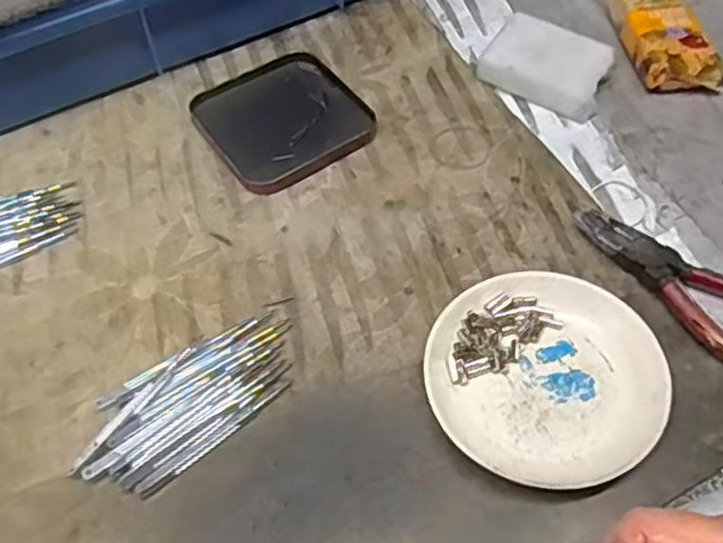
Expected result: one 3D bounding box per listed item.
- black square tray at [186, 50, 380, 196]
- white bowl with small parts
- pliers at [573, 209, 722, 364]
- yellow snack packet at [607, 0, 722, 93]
[{"bbox_3d":[-0.056,-0.108,0.508,0.103,0.011,0.105,-32,61,-18],"label":"black square tray"},{"bbox_3d":[0.093,0.053,0.377,0.117,0.022,0.111,-1,56,1],"label":"white bowl with small parts"},{"bbox_3d":[0.189,0.011,0.415,0.048,0.013,0.150,-35,62,-20],"label":"pliers"},{"bbox_3d":[0.219,-0.175,0.535,0.053,0.031,0.106,-6,56,-2],"label":"yellow snack packet"}]

